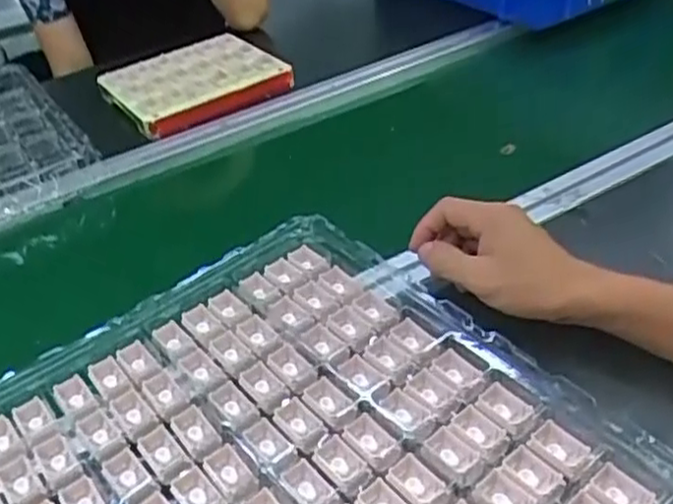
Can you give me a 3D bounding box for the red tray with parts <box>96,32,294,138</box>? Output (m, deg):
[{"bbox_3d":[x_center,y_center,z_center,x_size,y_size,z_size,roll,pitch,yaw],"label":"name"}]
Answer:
[{"bbox_3d":[-0.173,-0.220,0.902,0.204,0.030,0.203,-26,42,-23],"label":"red tray with parts"}]

